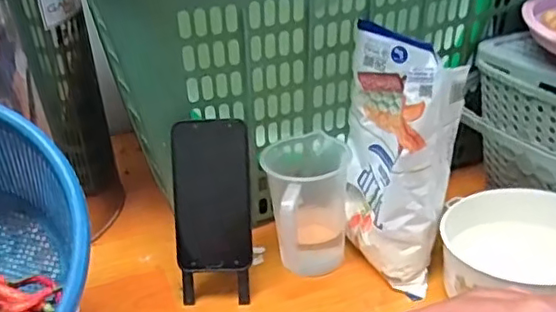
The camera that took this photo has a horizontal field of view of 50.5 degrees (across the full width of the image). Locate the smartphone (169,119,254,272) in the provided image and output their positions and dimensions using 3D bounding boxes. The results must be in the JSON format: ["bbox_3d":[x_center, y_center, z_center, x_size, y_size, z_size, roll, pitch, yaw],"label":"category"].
[{"bbox_3d":[-0.067,0.040,0.597,0.077,0.151,0.006,-3,4,-3],"label":"smartphone"}]

